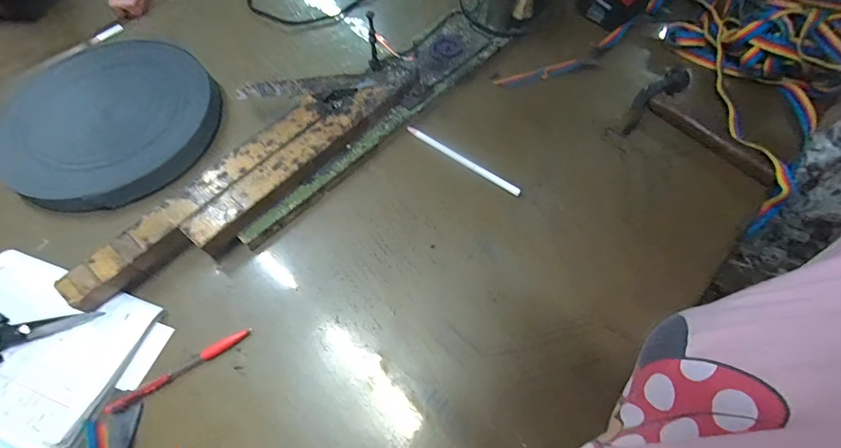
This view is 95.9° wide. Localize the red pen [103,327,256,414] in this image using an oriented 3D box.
[{"bbox_3d":[-0.226,0.137,0.361,0.128,0.008,0.012,-31,66,-14],"label":"red pen"}]

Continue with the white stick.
[{"bbox_3d":[0.052,-0.082,0.471,0.163,0.006,0.011,32,68,16],"label":"white stick"}]

